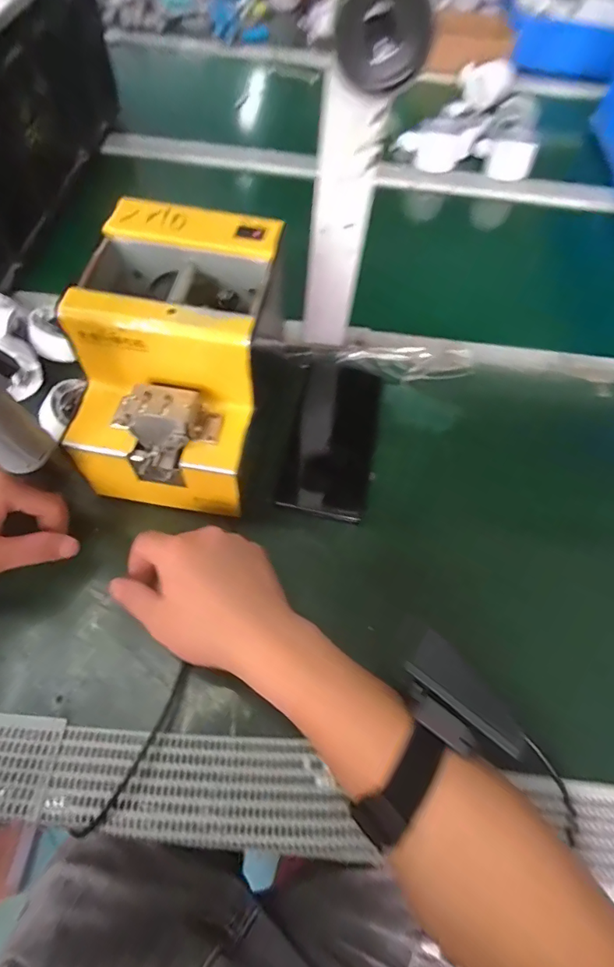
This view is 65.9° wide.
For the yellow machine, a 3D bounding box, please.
[{"bbox_3d":[-0.092,-0.088,0.354,0.128,0.127,0.184,10,60,2],"label":"yellow machine"}]

